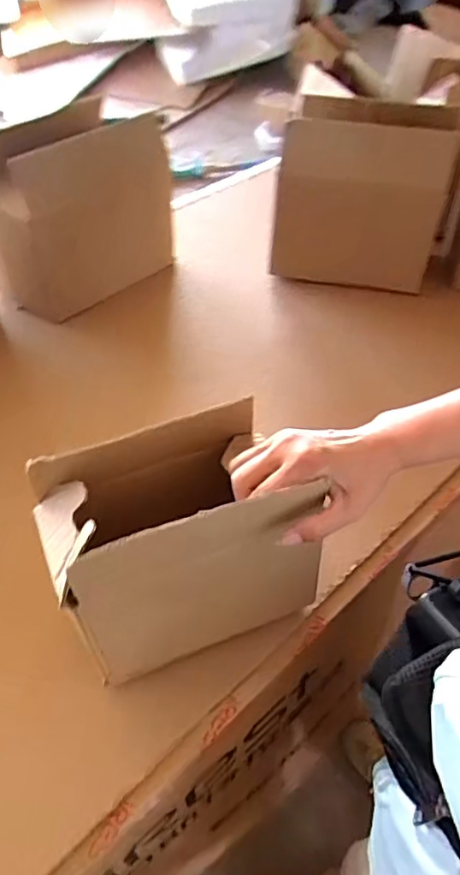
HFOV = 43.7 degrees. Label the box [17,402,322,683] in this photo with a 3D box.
[{"bbox_3d":[-0.041,0.082,0.466,0.196,0.176,0.119,-16,53,-16],"label":"box"}]

